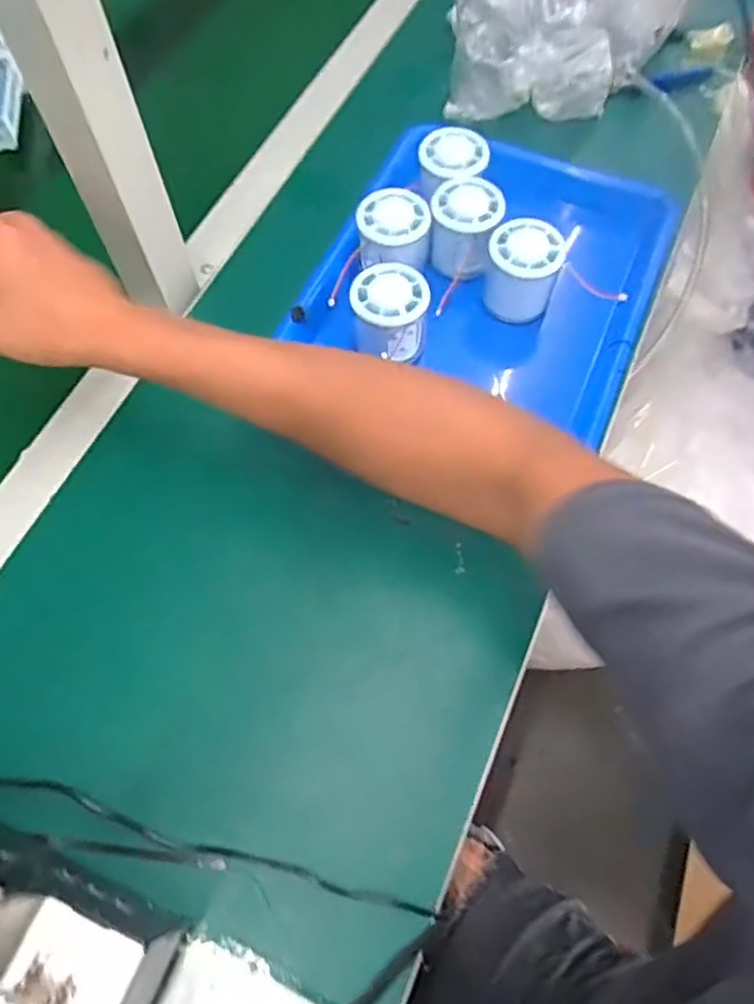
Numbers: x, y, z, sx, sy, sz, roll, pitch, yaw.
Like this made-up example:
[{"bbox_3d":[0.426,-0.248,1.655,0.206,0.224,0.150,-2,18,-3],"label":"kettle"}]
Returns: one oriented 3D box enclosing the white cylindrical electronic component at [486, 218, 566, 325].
[{"bbox_3d":[0.114,-0.181,0.539,0.053,0.060,0.053,0,64,0],"label":"white cylindrical electronic component"}]

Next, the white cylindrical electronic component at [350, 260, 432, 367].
[{"bbox_3d":[0.010,-0.139,0.517,0.055,0.053,0.056,0,64,1],"label":"white cylindrical electronic component"}]

